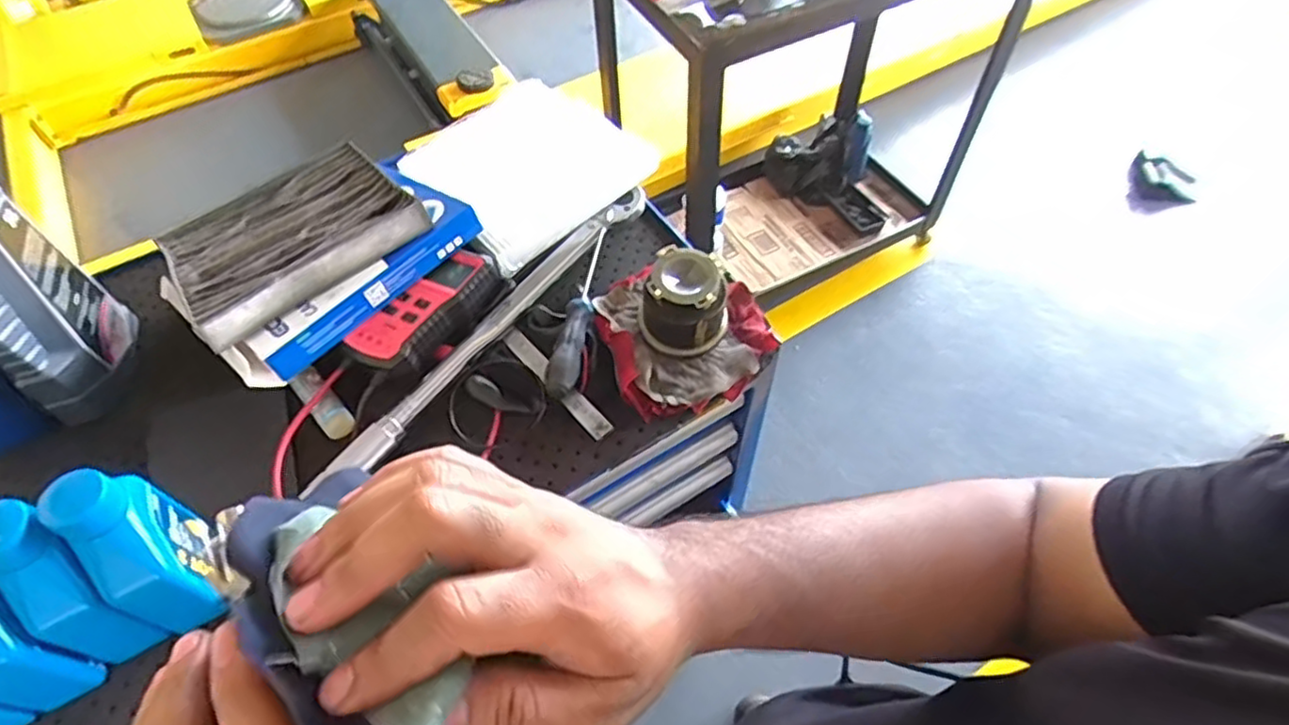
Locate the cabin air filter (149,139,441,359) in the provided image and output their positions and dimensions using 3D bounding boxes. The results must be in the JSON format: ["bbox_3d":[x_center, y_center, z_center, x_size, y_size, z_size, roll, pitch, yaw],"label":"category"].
[{"bbox_3d":[-0.336,-0.127,0.646,0.203,0.024,0.209,-36,48,-19],"label":"cabin air filter"}]

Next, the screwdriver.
[{"bbox_3d":[-0.057,-0.054,0.628,0.026,0.025,0.206,7,57,6],"label":"screwdriver"}]

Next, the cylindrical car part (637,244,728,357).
[{"bbox_3d":[0.032,-0.053,0.598,0.076,0.076,0.063,21,59,15],"label":"cylindrical car part"}]

